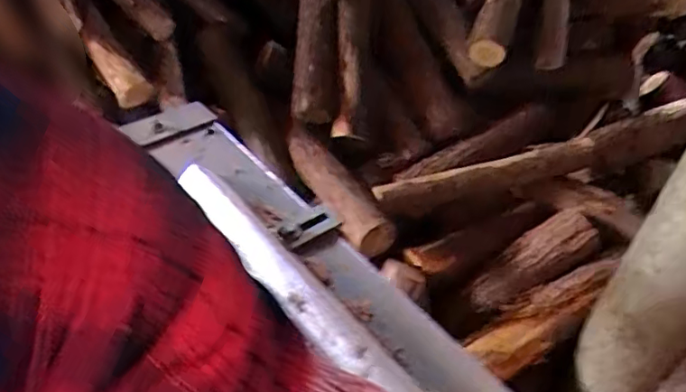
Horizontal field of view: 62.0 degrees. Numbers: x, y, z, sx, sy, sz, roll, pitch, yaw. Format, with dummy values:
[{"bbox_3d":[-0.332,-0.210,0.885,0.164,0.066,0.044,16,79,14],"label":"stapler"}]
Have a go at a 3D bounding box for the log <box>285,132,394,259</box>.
[{"bbox_3d":[-0.007,-0.023,1.251,0.091,0.094,0.373,-17,47,-23],"label":"log"}]

